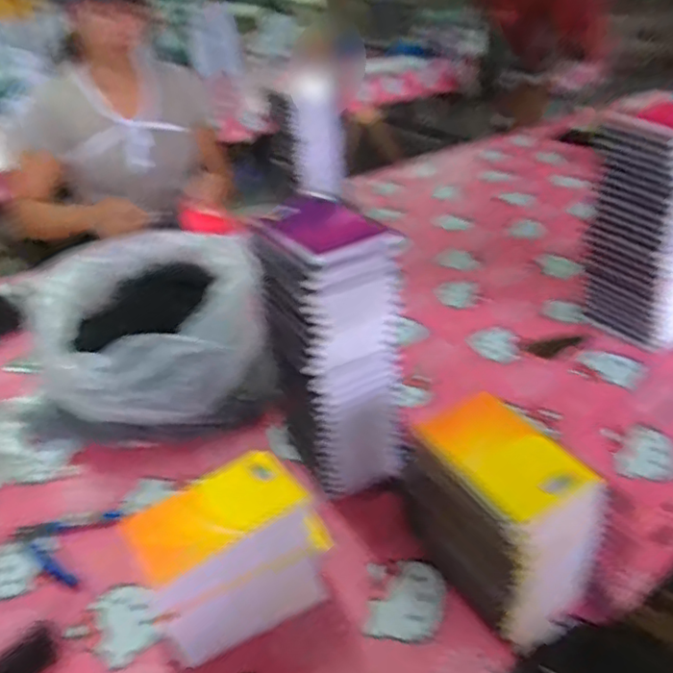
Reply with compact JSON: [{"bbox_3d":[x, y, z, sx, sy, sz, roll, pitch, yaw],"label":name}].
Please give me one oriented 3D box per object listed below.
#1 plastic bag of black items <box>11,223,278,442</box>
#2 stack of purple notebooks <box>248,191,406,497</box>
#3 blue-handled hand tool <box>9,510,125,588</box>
[{"bbox_3d":[-0.256,-0.010,0.845,0.282,0.149,0.350,-13,32,-10],"label":"plastic bag of black items"},{"bbox_3d":[-0.003,0.020,0.630,0.104,0.283,0.136,-15,33,-14],"label":"stack of purple notebooks"},{"bbox_3d":[-0.276,0.203,0.653,0.113,0.016,0.082,19,40,34],"label":"blue-handled hand tool"}]

